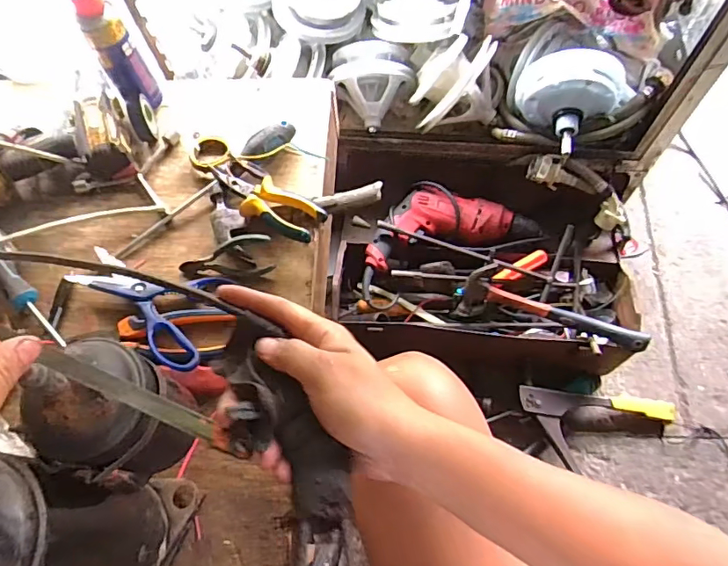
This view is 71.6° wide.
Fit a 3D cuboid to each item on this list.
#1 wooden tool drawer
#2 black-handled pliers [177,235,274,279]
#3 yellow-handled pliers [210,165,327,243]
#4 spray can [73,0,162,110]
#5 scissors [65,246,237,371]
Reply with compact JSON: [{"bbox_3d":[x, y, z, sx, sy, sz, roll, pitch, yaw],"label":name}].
[{"bbox_3d":[0.184,-0.054,0.819,0.462,0.158,0.351,6,66,5],"label":"wooden tool drawer"},{"bbox_3d":[-0.160,-0.031,0.592,0.110,0.034,0.042,1,65,3],"label":"black-handled pliers"},{"bbox_3d":[-0.118,-0.098,0.601,0.152,0.020,0.054,32,70,16],"label":"yellow-handled pliers"},{"bbox_3d":[-0.308,-0.284,0.634,0.048,0.140,0.046,-31,68,-11],"label":"spray can"},{"bbox_3d":[-0.253,0.026,0.567,0.188,0.016,0.121,12,57,8],"label":"scissors"}]

